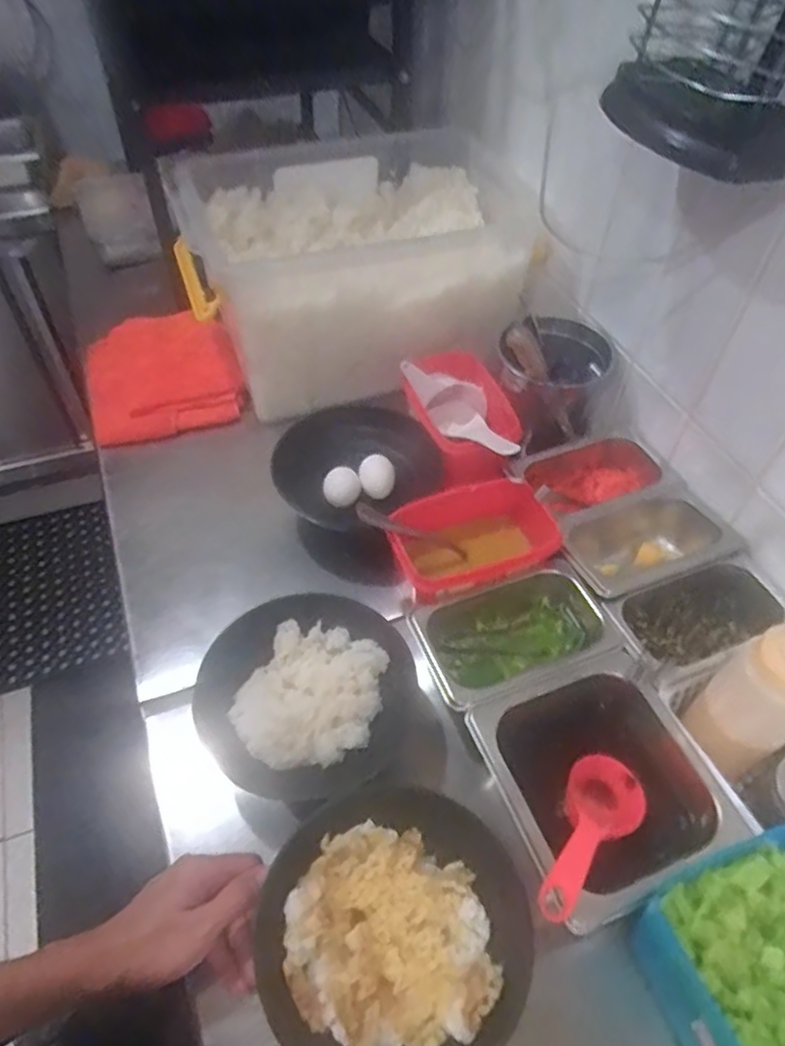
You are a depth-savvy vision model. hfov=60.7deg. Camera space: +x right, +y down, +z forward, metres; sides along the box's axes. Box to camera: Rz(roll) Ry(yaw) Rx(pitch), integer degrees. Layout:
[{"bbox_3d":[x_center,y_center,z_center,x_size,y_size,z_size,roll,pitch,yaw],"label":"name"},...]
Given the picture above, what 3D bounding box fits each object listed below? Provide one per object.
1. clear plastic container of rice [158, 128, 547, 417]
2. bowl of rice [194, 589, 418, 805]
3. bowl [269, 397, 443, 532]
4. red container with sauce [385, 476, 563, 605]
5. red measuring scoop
[{"bbox_3d":[-0.049,-0.345,0.895,0.414,0.199,0.296,-15,53,-14],"label":"clear plastic container of rice"},{"bbox_3d":[-0.070,0.155,0.580,0.176,0.059,0.173,-18,54,-16],"label":"bowl of rice"},{"bbox_3d":[-0.038,-0.056,0.769,0.172,0.061,0.168,-31,59,-25],"label":"bowl"},{"bbox_3d":[0.074,0.026,0.674,0.155,0.074,0.099,-16,53,-14],"label":"red container with sauce"},{"bbox_3d":[0.147,0.235,0.511,0.059,0.026,0.156,35,32,23],"label":"red measuring scoop"}]

